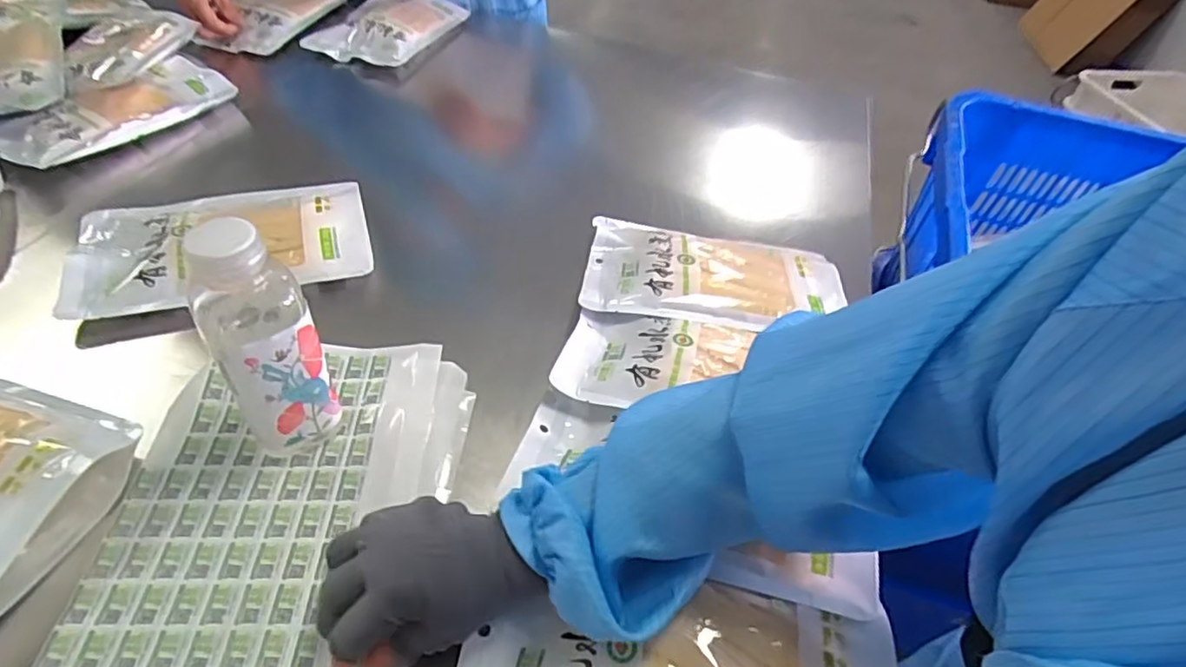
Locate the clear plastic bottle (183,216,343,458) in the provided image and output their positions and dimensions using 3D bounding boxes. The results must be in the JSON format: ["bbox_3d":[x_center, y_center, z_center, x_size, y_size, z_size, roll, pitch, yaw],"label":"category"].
[{"bbox_3d":[-0.224,0.001,0.426,0.070,0.181,0.080,-32,57,-31],"label":"clear plastic bottle"}]

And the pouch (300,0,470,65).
[{"bbox_3d":[-0.317,-0.486,0.982,0.153,0.027,0.237,16,47,9],"label":"pouch"}]

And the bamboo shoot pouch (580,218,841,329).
[{"bbox_3d":[0.120,-0.057,0.613,0.248,0.018,0.145,9,46,1],"label":"bamboo shoot pouch"}]

